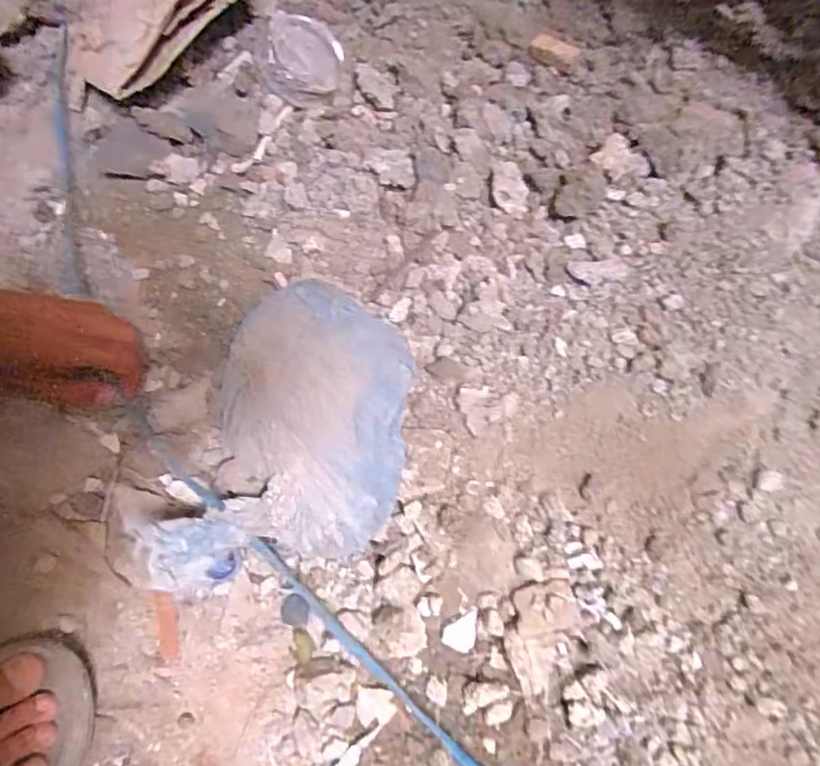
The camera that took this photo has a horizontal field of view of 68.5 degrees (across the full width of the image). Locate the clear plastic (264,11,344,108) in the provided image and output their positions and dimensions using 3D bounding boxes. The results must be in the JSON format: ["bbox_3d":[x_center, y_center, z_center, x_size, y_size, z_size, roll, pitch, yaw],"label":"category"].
[{"bbox_3d":[-0.108,-0.328,0.614,0.073,0.021,0.084,9,99,1],"label":"clear plastic"}]

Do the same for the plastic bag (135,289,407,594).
[{"bbox_3d":[-0.091,0.054,0.478,0.168,0.122,0.232,10,75,5],"label":"plastic bag"}]

